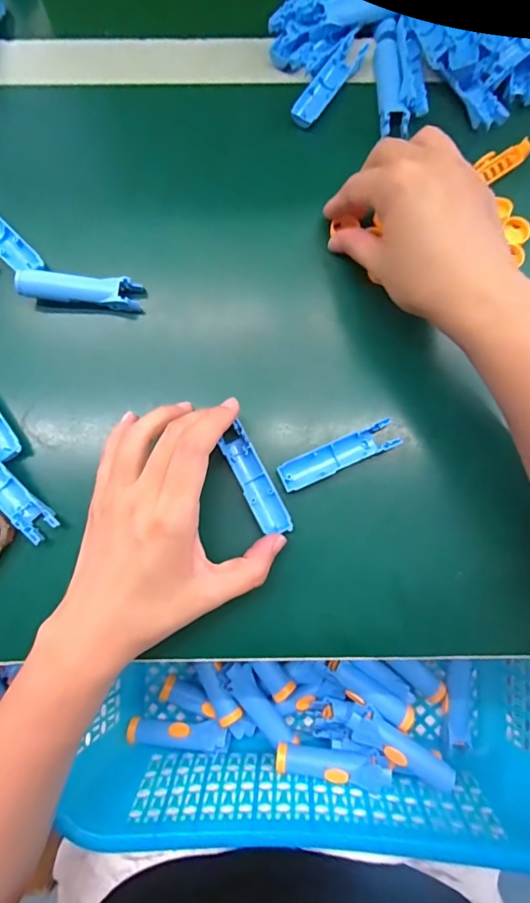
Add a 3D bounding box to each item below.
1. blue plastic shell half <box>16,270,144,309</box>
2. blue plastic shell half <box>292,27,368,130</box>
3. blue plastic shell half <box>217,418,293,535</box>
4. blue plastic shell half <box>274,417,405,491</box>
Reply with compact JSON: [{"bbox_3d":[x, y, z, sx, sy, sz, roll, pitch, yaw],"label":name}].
[{"bbox_3d":[-0.119,-0.105,0.289,0.073,0.017,0.016,2,80,0],"label":"blue plastic shell half"},{"bbox_3d":[0.046,-0.261,0.316,0.021,0.006,0.084,36,81,6],"label":"blue plastic shell half"},{"bbox_3d":[-0.006,0.018,0.276,0.019,0.009,0.069,-26,84,-5],"label":"blue plastic shell half"},{"bbox_3d":[0.045,0.003,0.280,0.074,0.014,0.018,-24,81,-4],"label":"blue plastic shell half"}]

